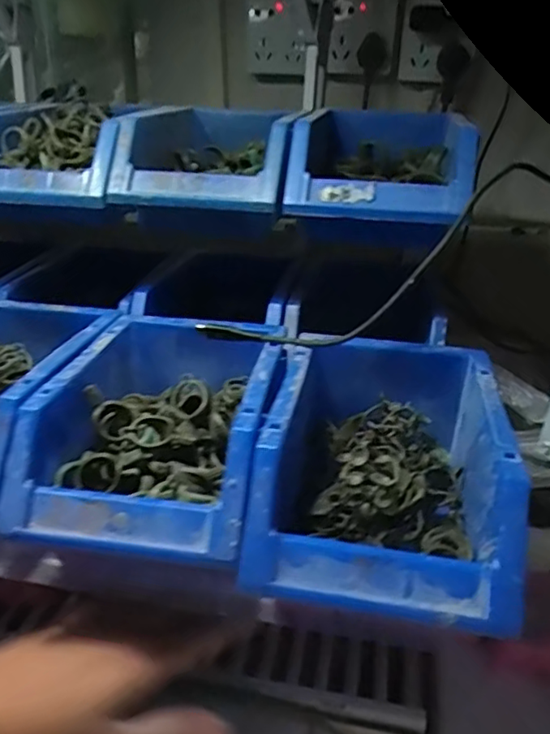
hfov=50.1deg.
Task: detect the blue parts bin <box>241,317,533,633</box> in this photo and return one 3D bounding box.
[{"bbox_3d":[0.058,0.052,0.321,0.121,0.074,0.171,5,25,9],"label":"blue parts bin"}]

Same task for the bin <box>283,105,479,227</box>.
[{"bbox_3d":[0.087,-0.164,0.462,0.127,0.060,0.207,7,25,13],"label":"bin"}]

